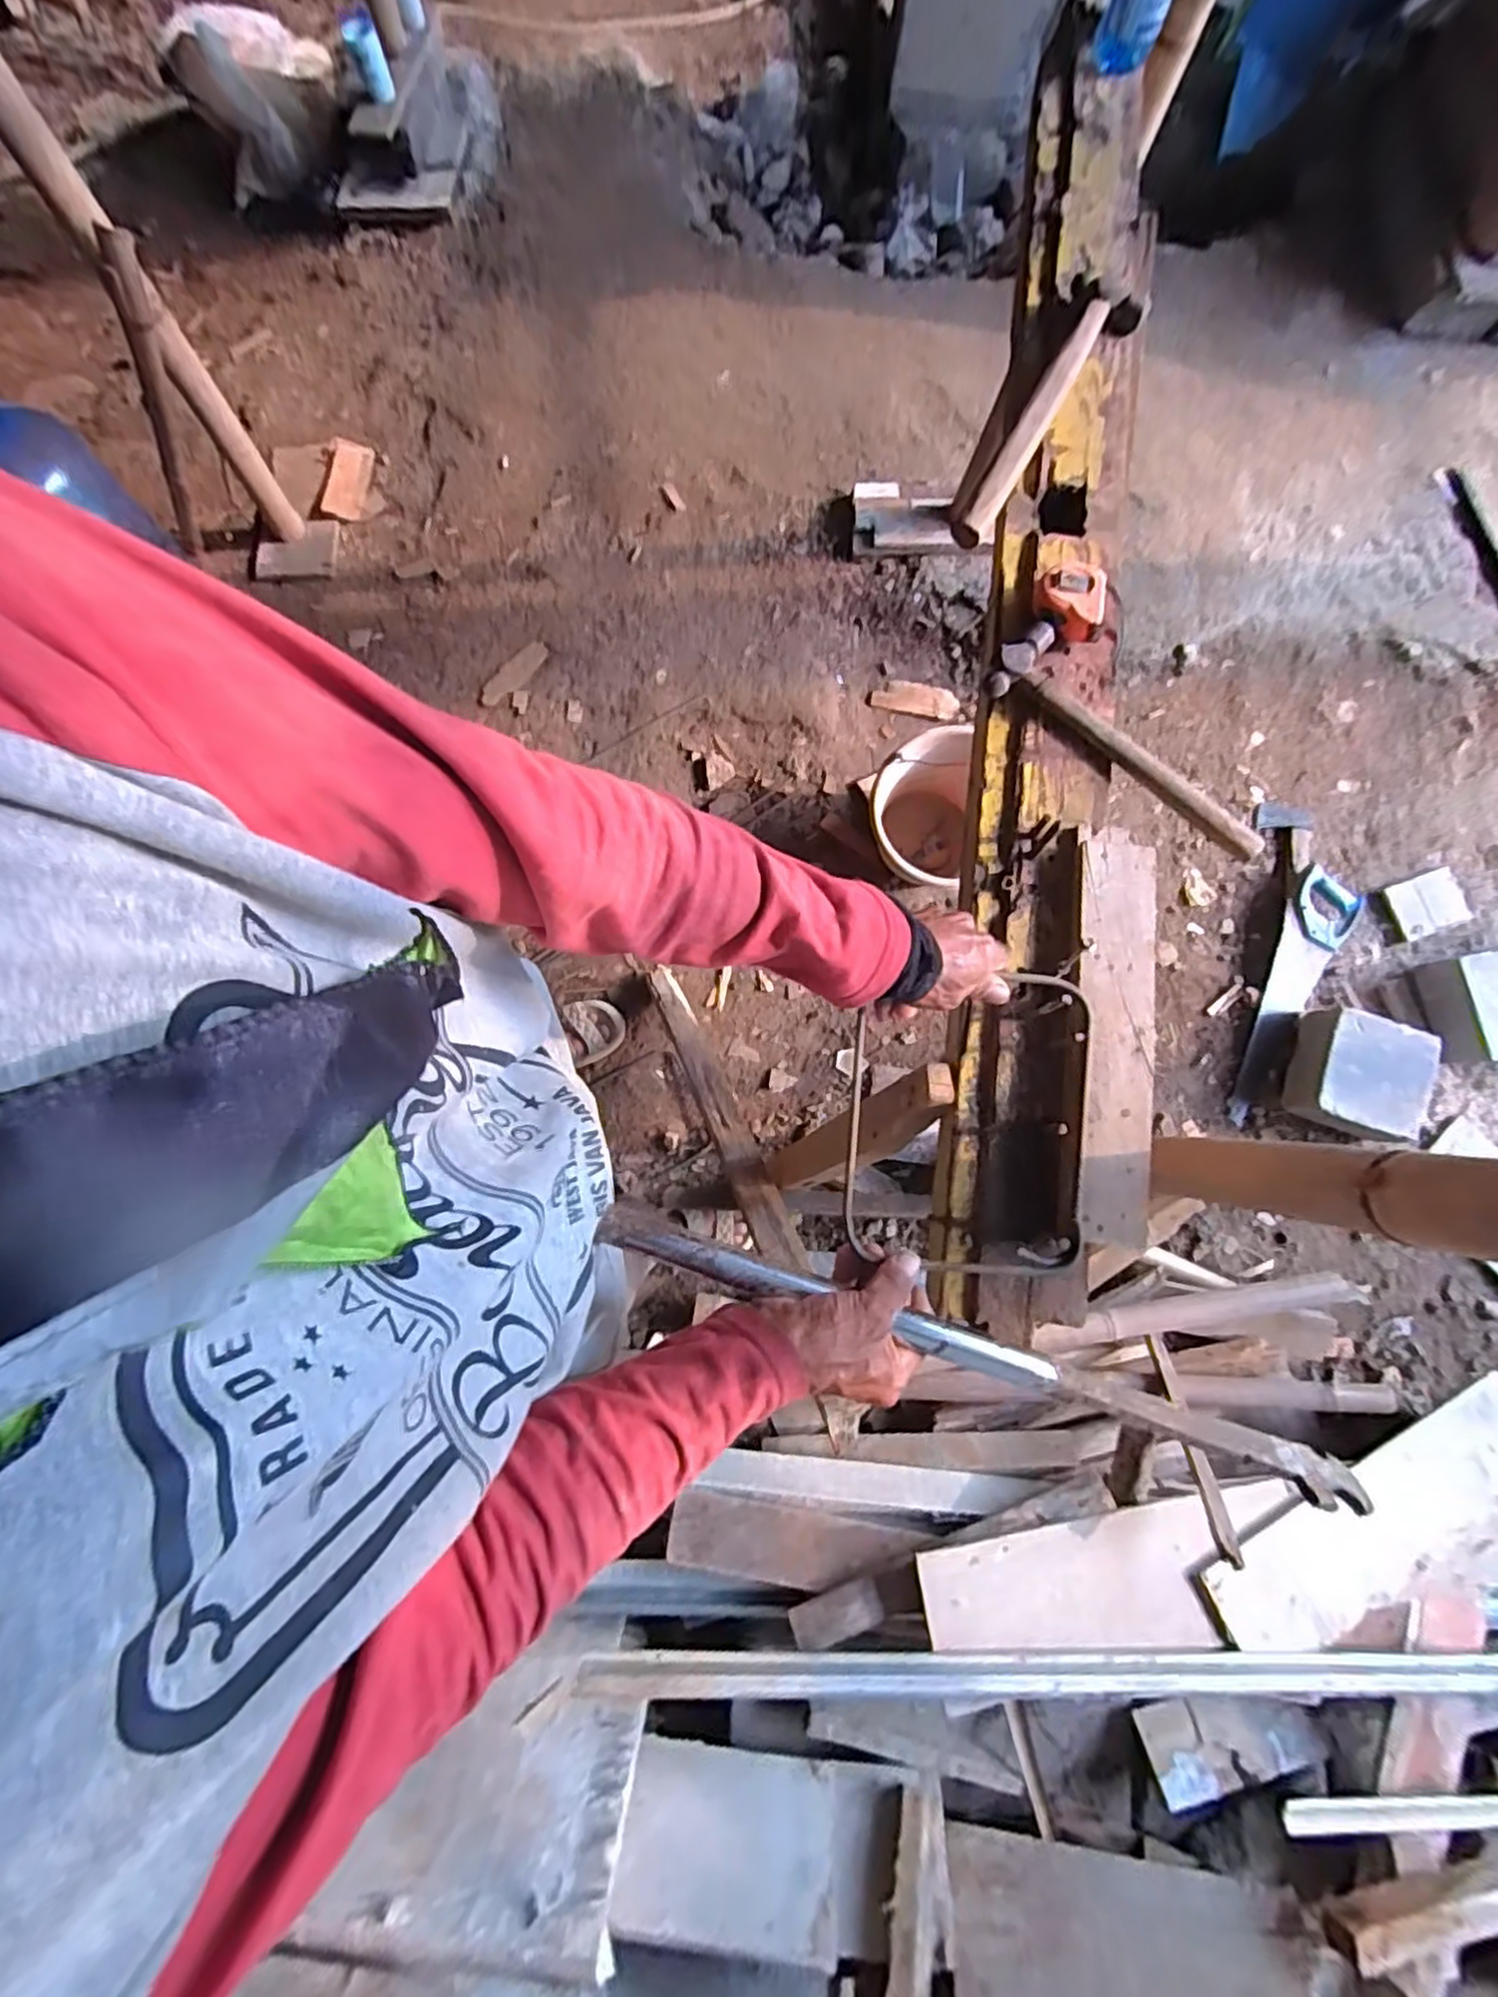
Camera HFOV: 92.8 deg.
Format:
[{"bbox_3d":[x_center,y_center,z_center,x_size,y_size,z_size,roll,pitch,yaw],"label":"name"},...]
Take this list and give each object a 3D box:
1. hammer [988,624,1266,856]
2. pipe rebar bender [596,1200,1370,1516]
[{"bbox_3d":[0.331,-0.219,0.614,0.270,0.025,0.069,40,81,6],"label":"hammer"},{"bbox_3d":[0.165,0.249,0.492,0.557,0.025,0.029,21,80,-3],"label":"pipe rebar bender"}]

